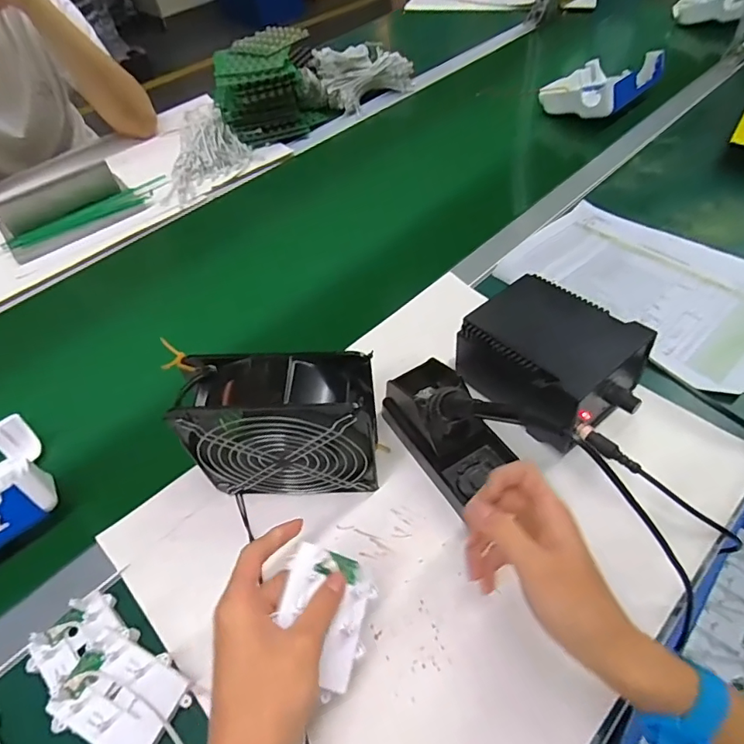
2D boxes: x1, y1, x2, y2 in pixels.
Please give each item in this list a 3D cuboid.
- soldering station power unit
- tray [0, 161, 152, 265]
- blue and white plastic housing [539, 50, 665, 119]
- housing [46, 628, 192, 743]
[{"bbox_3d":[0.178,-0.011,0.491,0.126,0.087,0.161,-36,57,-22],"label":"soldering station power unit"},{"bbox_3d":[-0.478,-0.261,0.771,0.204,0.051,0.101,-38,58,-22],"label":"tray"},{"bbox_3d":[0.407,-0.521,0.885,0.175,0.071,0.152,-37,58,-21],"label":"blue and white plastic housing"},{"bbox_3d":[-0.182,0.240,0.360,0.081,0.026,0.065,21,56,20],"label":"housing"}]

